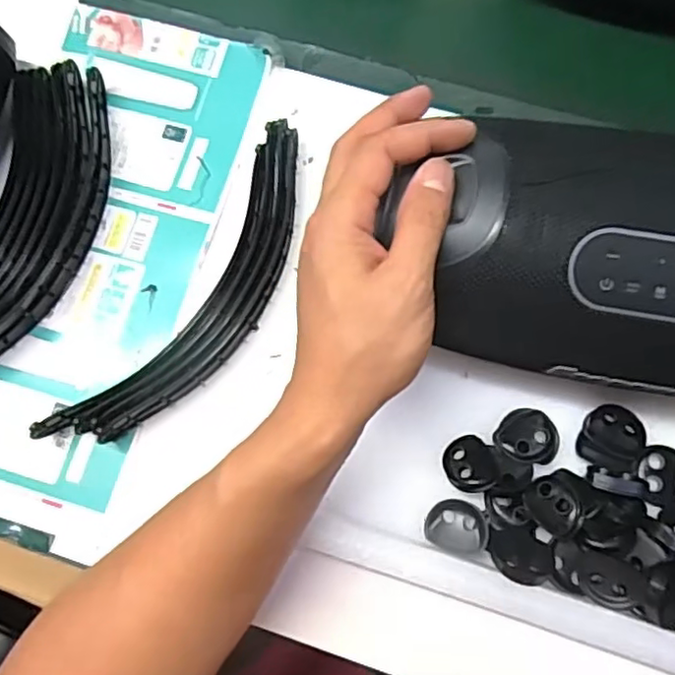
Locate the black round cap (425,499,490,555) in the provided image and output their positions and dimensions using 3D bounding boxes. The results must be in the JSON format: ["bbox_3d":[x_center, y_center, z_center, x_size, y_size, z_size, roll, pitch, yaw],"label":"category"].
[{"bbox_3d":[0.070,0.111,0.372,0.034,0.014,0.030,-1,77,1],"label":"black round cap"}]

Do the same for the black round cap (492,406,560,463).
[{"bbox_3d":[0.115,0.060,0.381,0.035,0.009,0.033,0,77,1],"label":"black round cap"}]

